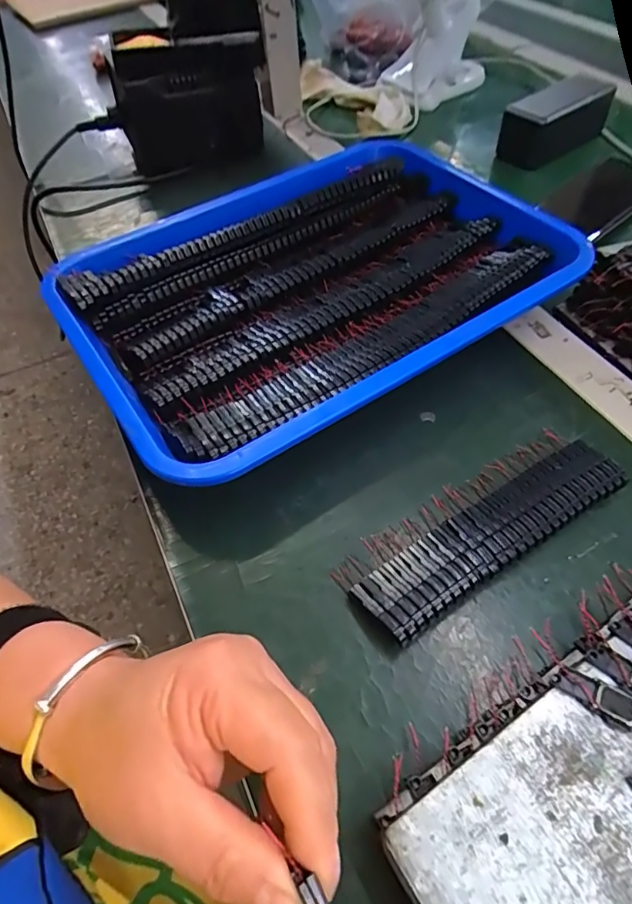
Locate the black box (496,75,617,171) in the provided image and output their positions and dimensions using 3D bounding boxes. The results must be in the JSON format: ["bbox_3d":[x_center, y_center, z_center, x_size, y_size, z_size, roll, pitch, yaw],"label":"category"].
[{"bbox_3d":[0.257,-0.356,0.561,0.119,0.045,0.053,-36,59,-21],"label":"black box"}]

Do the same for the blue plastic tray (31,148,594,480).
[{"bbox_3d":[0.001,-0.130,0.410,0.362,0.048,0.269,-31,57,-17],"label":"blue plastic tray"}]

